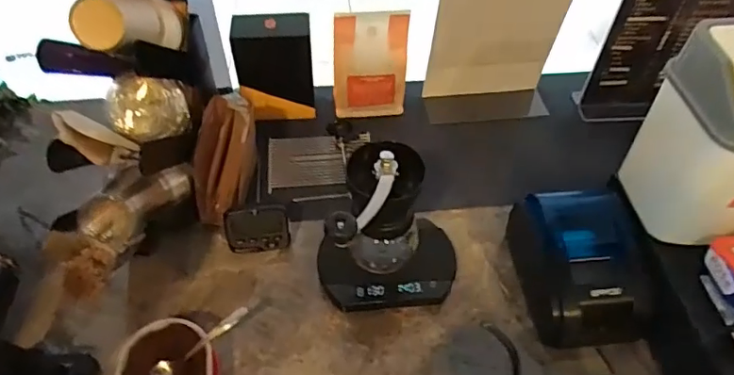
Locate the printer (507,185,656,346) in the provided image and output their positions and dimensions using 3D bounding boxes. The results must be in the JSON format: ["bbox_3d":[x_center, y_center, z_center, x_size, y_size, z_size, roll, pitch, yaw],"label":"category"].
[{"bbox_3d":[0.267,0.097,0.653,0.135,0.110,0.174,-2,49,-2],"label":"printer"}]

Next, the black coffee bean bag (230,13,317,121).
[{"bbox_3d":[-0.143,-0.185,0.827,0.117,0.165,0.049,-9,50,-8],"label":"black coffee bean bag"}]

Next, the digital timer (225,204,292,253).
[{"bbox_3d":[-0.147,0.056,0.707,0.081,0.077,0.033,-8,50,-7],"label":"digital timer"}]

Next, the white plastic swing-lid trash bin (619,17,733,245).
[{"bbox_3d":[0.382,-0.052,0.546,0.131,0.206,0.125,-1,49,-1],"label":"white plastic swing-lid trash bin"}]

